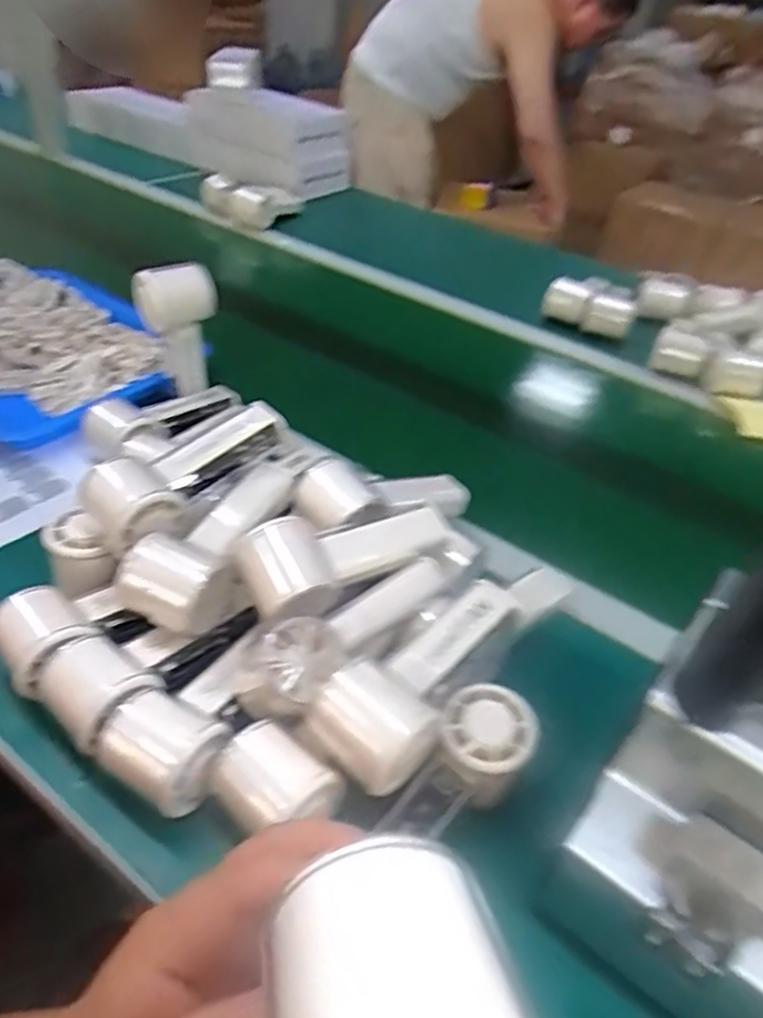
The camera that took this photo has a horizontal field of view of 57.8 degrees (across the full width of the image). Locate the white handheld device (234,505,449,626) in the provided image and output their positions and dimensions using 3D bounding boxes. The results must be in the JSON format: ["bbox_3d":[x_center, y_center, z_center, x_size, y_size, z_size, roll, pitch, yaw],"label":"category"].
[{"bbox_3d":[-0.021,0.032,0.492,0.154,0.054,0.060,-18,46,-28],"label":"white handheld device"}]

